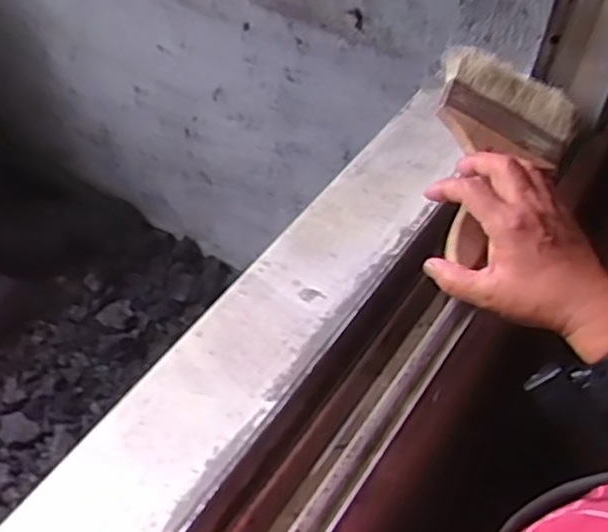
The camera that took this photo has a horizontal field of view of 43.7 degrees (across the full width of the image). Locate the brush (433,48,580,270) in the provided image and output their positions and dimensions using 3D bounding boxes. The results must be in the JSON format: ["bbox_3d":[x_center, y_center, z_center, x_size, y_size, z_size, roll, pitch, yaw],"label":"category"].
[{"bbox_3d":[0.158,-0.085,0.610,0.116,0.022,0.189,20,64,-6],"label":"brush"}]

